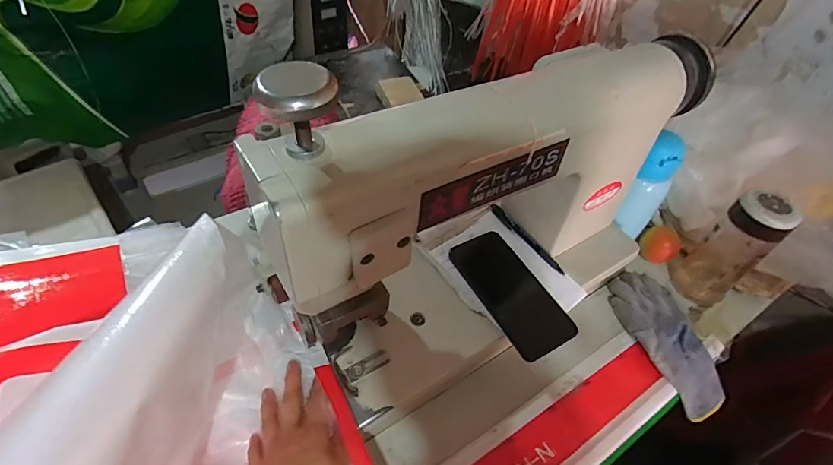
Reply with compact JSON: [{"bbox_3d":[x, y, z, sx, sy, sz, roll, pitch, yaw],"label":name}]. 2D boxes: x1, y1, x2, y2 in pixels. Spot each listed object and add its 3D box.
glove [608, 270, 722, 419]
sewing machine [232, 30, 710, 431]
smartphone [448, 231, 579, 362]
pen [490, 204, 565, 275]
[{"bbox_3d":[0.324,0.138,0.575,0.089,0.044,0.196,-10,50,-14],"label":"glove"},{"bbox_3d":[0.106,-0.049,0.464,0.505,0.305,0.172,-26,56,-26],"label":"sewing machine"},{"bbox_3d":[0.116,0.070,0.541,0.078,0.012,0.171,-21,54,-23],"label":"smartphone"},{"bbox_3d":[0.148,0.006,0.595,0.014,0.006,0.135,-26,56,-26],"label":"pen"}]

